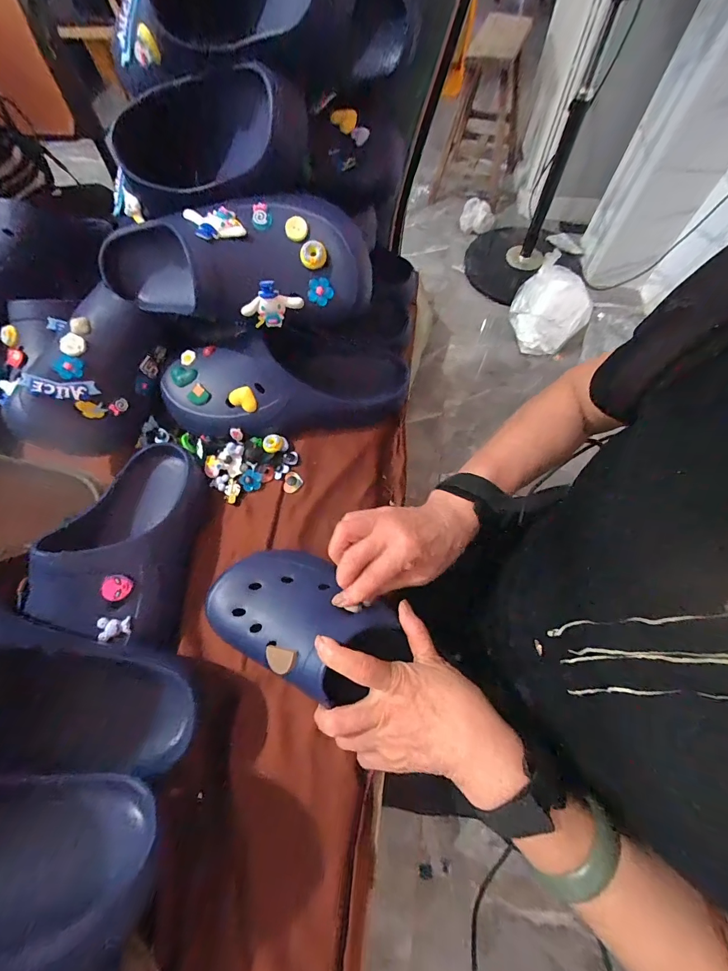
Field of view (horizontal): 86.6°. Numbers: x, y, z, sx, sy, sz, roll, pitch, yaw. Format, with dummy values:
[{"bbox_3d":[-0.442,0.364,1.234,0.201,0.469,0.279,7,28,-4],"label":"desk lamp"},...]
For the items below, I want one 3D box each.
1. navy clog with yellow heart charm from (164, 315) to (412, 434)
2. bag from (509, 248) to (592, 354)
[{"bbox_3d":[-0.093,-0.125,0.471,0.297,0.099,0.105,-5,66,-1],"label":"navy clog with yellow heart charm"},{"bbox_3d":[0.616,-0.587,1.293,0.246,0.205,0.240,-39,71,-15],"label":"bag"}]

